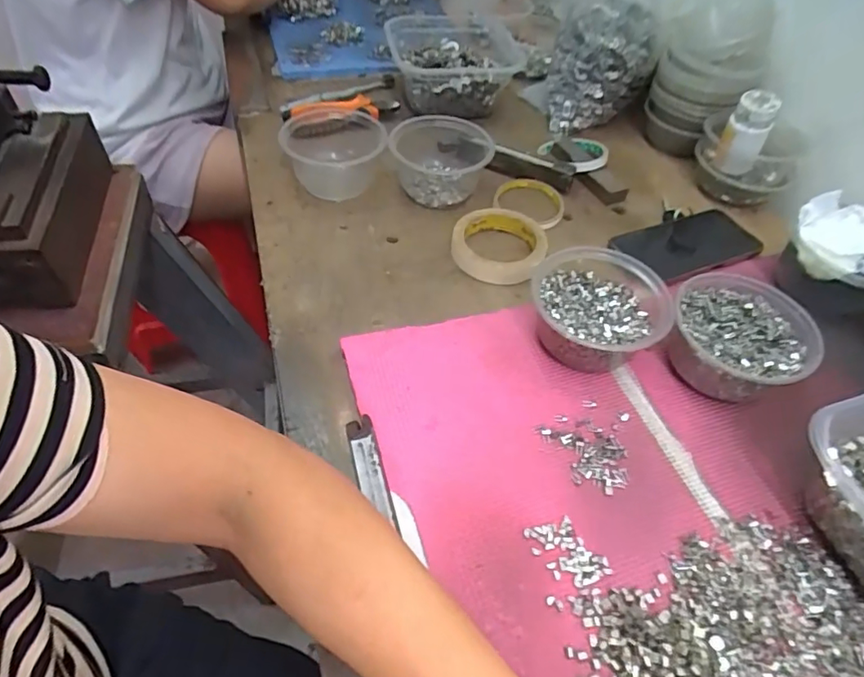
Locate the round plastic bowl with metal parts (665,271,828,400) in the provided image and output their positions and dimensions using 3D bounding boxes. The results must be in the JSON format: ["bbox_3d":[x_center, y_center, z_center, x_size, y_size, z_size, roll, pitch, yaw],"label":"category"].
[{"bbox_3d":[0.261,0.000,0.467,0.109,0.054,0.112,3,50,-3],"label":"round plastic bowl with metal parts"}]

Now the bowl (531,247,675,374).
[{"bbox_3d":[0.145,-0.023,0.479,0.115,0.053,0.121,3,50,-3],"label":"bowl"}]

